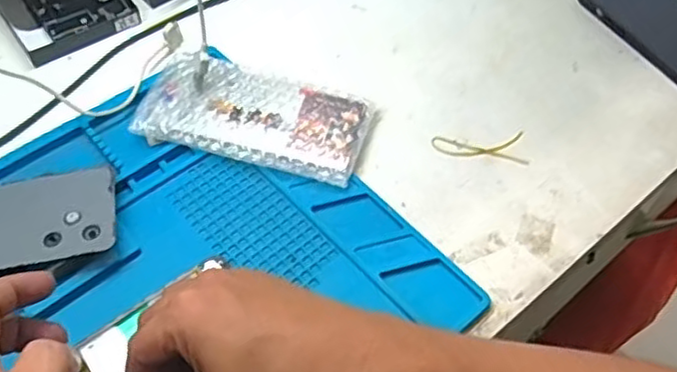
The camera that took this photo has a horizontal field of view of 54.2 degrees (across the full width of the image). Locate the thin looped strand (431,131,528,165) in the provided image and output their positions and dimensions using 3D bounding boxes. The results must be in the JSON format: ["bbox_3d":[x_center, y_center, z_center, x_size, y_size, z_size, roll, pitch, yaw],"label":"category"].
[{"bbox_3d":[0.110,-0.030,0.518,0.072,0.004,0.031,2,55,1],"label":"thin looped strand"}]

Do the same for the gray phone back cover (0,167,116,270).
[{"bbox_3d":[-0.231,0.027,0.444,0.157,0.006,0.072,-10,53,-8],"label":"gray phone back cover"}]

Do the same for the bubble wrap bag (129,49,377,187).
[{"bbox_3d":[-0.065,-0.055,0.518,0.175,0.023,0.090,14,56,9],"label":"bubble wrap bag"}]

